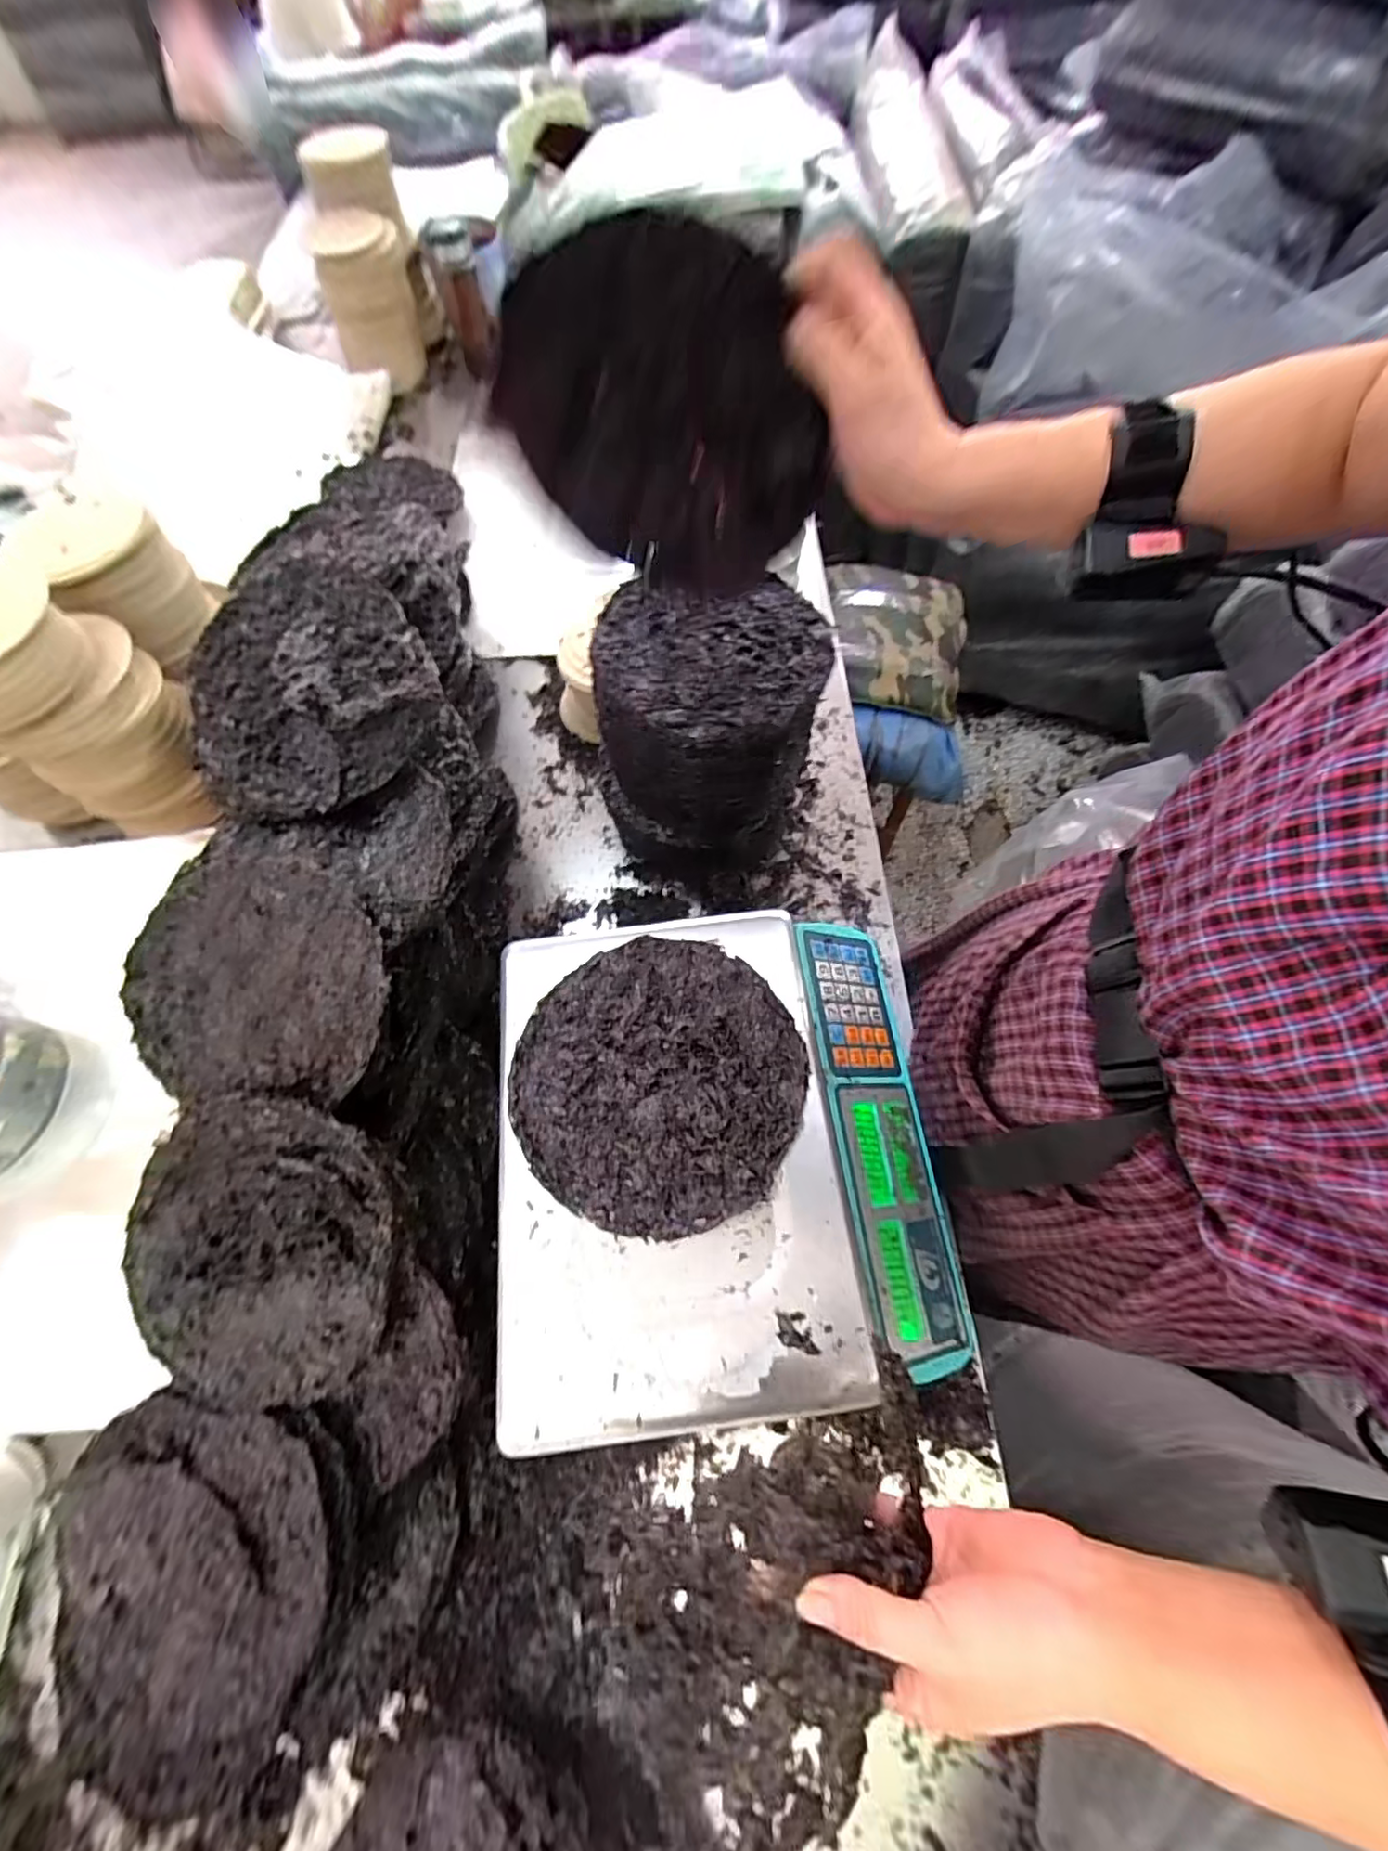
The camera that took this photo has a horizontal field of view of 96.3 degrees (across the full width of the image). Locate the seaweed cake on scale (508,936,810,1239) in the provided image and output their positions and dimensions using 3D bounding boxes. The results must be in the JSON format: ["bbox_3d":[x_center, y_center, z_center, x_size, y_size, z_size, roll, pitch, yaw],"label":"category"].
[{"bbox_3d":[-0.025,0.105,0.437,0.191,0.021,0.192,-1,66,2],"label":"seaweed cake on scale"}]

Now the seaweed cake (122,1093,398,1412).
[{"bbox_3d":[-0.296,0.220,0.421,0.187,0.022,0.198,6,87,7],"label":"seaweed cake"}]

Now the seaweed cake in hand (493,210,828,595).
[{"bbox_3d":[-0.020,-0.282,0.365,0.181,0.180,0.029,5,66,5],"label":"seaweed cake in hand"}]

